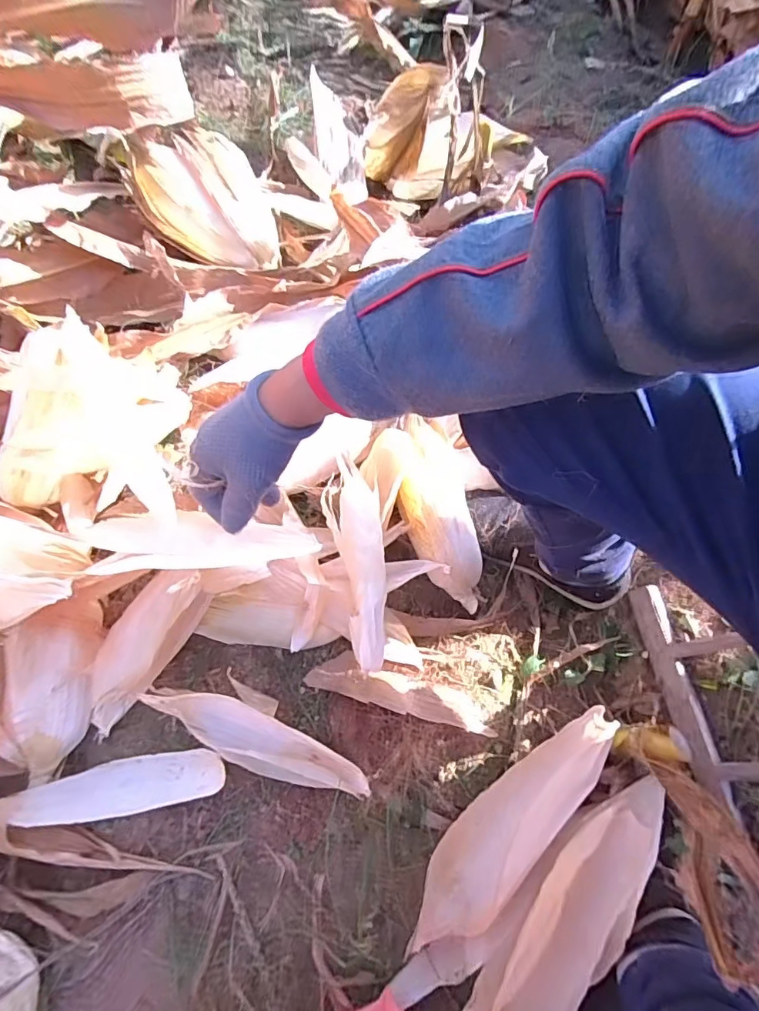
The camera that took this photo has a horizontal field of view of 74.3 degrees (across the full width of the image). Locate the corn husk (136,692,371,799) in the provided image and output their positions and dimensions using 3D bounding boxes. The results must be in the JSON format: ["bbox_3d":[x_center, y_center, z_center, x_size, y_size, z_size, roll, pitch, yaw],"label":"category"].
[{"bbox_3d":[-0.119,0.243,0.512,0.236,0.023,0.051,28,69,-7],"label":"corn husk"}]

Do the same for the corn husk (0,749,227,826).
[{"bbox_3d":[-0.267,0.280,0.491,0.222,0.041,0.051,-11,66,-3],"label":"corn husk"}]

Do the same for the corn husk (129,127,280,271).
[{"bbox_3d":[-0.251,-0.435,0.745,0.170,0.209,0.065,-24,27,-5],"label":"corn husk"}]

